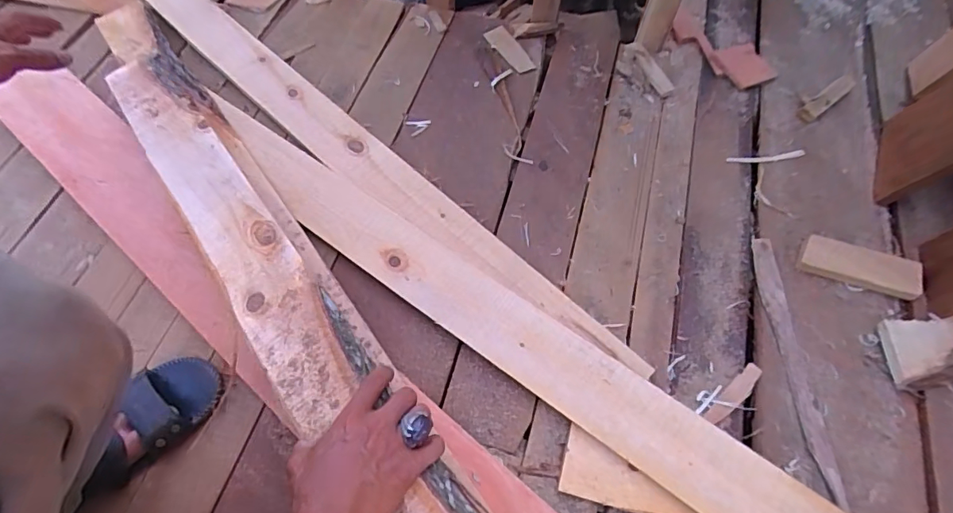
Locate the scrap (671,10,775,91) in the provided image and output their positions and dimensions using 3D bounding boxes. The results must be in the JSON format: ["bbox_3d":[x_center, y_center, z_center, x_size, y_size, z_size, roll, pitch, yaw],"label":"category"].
[{"bbox_3d":[0.425,-0.365,0.841,0.098,0.017,0.191,-35,71,-19],"label":"scrap"}]

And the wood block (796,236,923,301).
[{"bbox_3d":[0.510,0.013,0.645,0.145,0.028,0.047,18,64,9],"label":"wood block"}]

